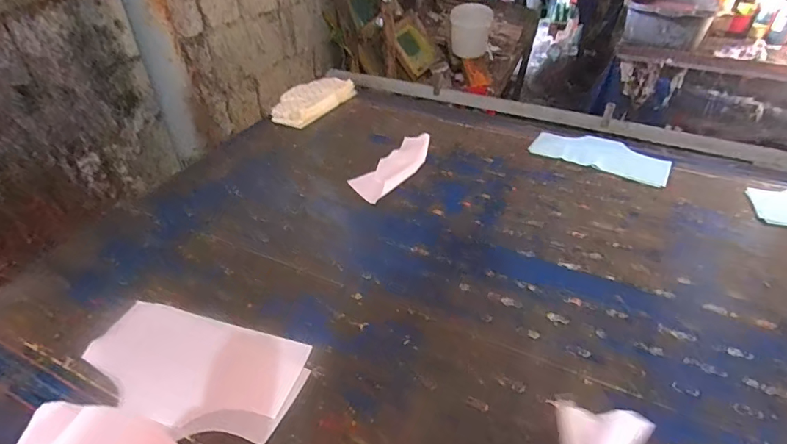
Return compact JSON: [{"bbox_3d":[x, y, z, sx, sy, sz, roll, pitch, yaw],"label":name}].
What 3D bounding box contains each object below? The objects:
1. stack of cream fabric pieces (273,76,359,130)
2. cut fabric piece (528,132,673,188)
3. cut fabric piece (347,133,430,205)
[{"bbox_3d":[-0.239,-0.373,1.355,0.152,0.035,0.302,18,42,21],"label":"stack of cream fabric pieces"},{"bbox_3d":[0.519,-0.172,1.132,0.316,0.009,0.154,20,44,24],"label":"cut fabric piece"},{"bbox_3d":[0.007,-0.137,1.085,0.095,0.016,0.320,21,44,25],"label":"cut fabric piece"}]

